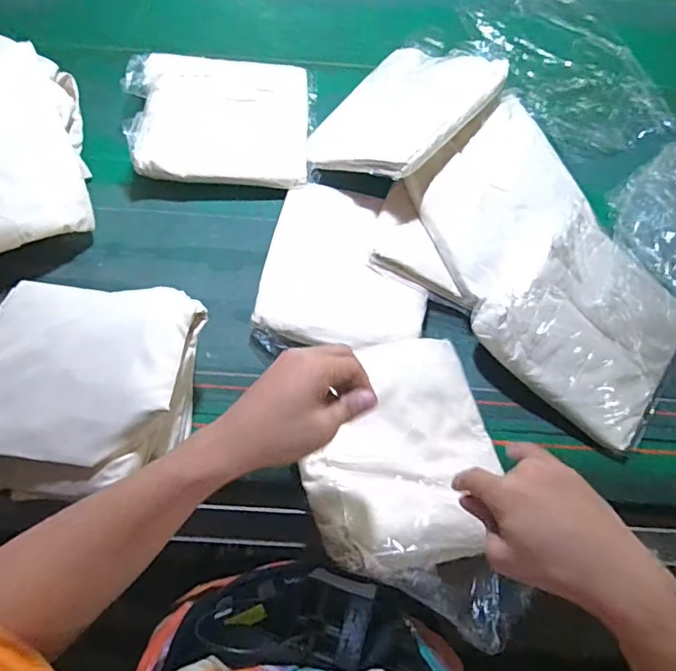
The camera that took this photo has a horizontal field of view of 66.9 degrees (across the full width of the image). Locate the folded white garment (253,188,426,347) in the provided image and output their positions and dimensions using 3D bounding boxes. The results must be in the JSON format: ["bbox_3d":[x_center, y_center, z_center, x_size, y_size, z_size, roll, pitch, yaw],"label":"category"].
[{"bbox_3d":[0.011,-0.087,0.629,0.195,0.030,0.212,9,71,0],"label":"folded white garment"}]

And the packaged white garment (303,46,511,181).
[{"bbox_3d":[0.079,-0.294,0.670,0.198,0.026,0.230,27,70,40],"label":"packaged white garment"}]

